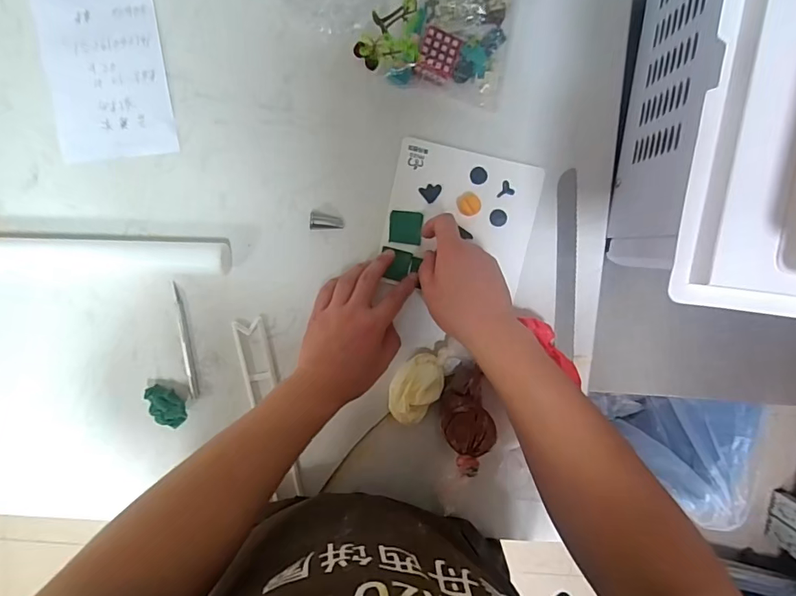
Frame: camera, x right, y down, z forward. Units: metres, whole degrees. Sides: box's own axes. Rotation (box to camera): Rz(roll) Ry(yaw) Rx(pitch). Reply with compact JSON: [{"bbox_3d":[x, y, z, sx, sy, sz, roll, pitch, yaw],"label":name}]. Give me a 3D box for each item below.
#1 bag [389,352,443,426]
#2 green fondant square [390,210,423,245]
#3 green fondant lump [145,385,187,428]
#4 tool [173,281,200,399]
[{"bbox_3d":[0.020,0.103,0.512,0.055,0.044,0.083,26,95,-5],"label":"bag"},{"bbox_3d":[0.009,-0.080,0.504,0.037,0.004,0.037,5,97,-2],"label":"green fondant square"},{"bbox_3d":[-0.268,0.124,0.508,0.028,0.027,0.055,-42,96,3],"label":"green fondant lump"},{"bbox_3d":[-0.247,0.050,0.512,0.009,0.006,0.136,-8,97,-1],"label":"tool"}]

